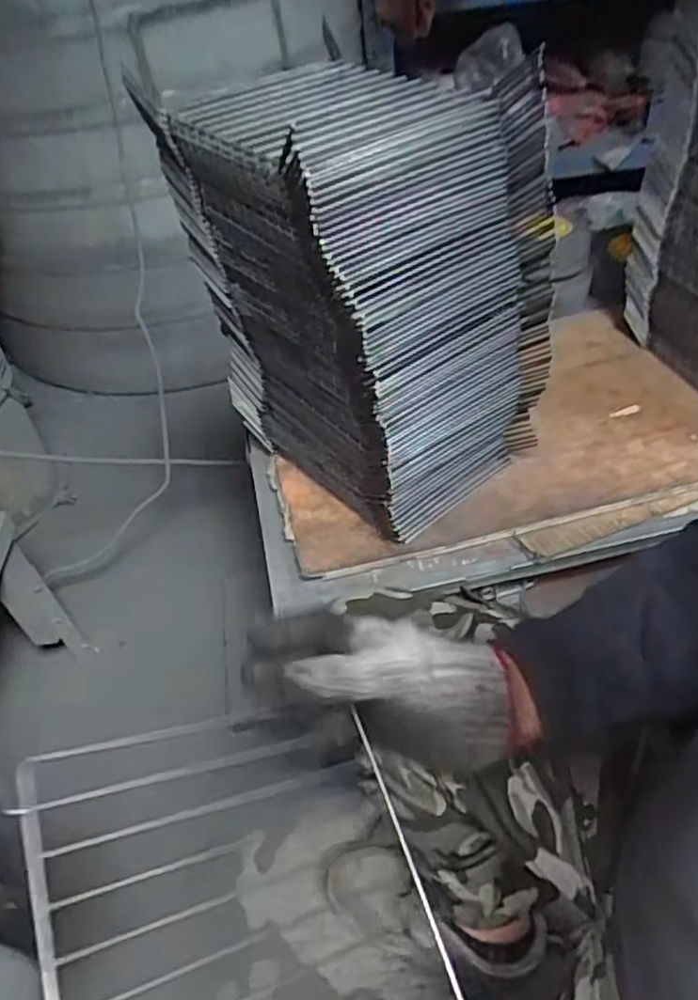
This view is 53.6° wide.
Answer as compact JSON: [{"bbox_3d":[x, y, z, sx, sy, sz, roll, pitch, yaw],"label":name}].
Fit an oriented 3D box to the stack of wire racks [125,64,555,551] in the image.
[{"bbox_3d":[0.019,-0.188,0.714,0.257,0.397,0.269,-32,50,-23],"label":"stack of wire racks"}]

